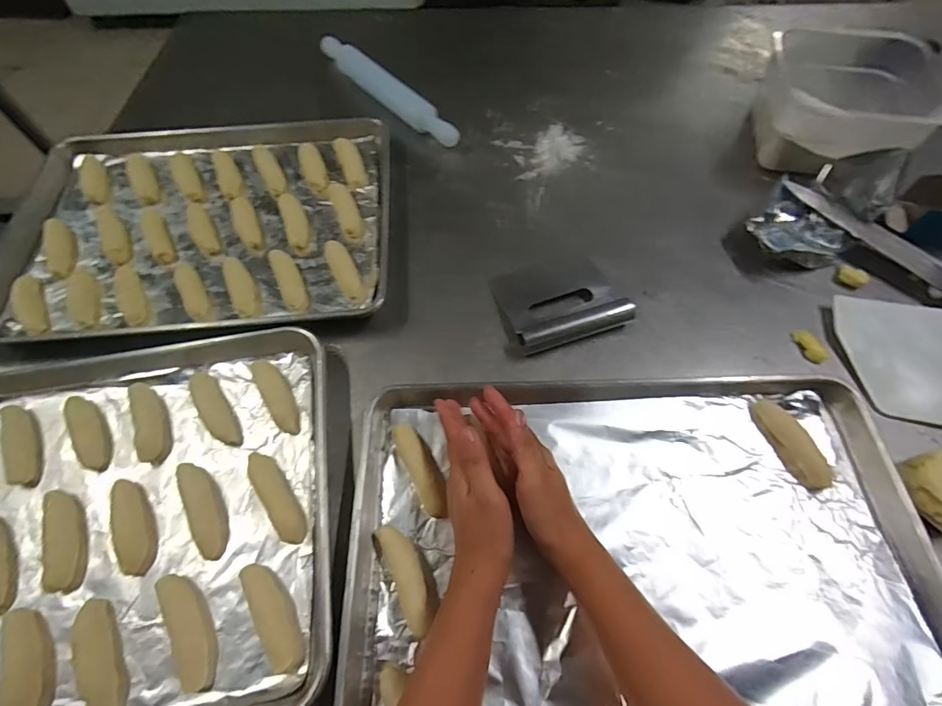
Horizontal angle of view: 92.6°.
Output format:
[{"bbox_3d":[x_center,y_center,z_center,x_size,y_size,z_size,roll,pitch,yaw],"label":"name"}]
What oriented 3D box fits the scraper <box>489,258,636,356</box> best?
[{"bbox_3d":[0.097,-0.063,0.491,0.123,0.028,0.115,-17,61,-8],"label":"scraper"}]

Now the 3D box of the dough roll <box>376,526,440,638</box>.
[{"bbox_3d":[-0.050,0.179,0.364,0.028,0.017,0.081,-24,63,-12],"label":"dough roll"}]

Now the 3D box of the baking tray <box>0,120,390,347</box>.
[{"bbox_3d":[-0.329,-0.172,0.562,0.446,0.027,0.330,-5,60,-1],"label":"baking tray"}]

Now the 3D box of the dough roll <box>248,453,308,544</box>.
[{"bbox_3d":[-0.172,0.125,0.398,0.022,0.011,0.089,-32,65,-16],"label":"dough roll"}]

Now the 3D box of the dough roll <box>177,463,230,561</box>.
[{"bbox_3d":[-0.235,0.135,0.398,0.025,0.014,0.090,-27,63,-13],"label":"dough roll"}]

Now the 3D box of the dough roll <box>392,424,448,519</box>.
[{"bbox_3d":[-0.044,0.104,0.405,0.025,0.016,0.088,-25,63,-12],"label":"dough roll"}]

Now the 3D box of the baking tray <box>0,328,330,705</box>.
[{"bbox_3d":[-0.351,0.151,0.395,0.463,0.033,0.344,-9,61,-4],"label":"baking tray"}]

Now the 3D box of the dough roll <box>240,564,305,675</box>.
[{"bbox_3d":[-0.155,0.205,0.355,0.023,0.020,0.084,-30,64,-15],"label":"dough roll"}]

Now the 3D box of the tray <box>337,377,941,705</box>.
[{"bbox_3d":[0.131,0.174,0.357,0.447,0.026,0.334,-2,60,0],"label":"tray"}]

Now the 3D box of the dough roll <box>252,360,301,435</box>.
[{"bbox_3d":[-0.192,0.040,0.445,0.023,0.012,0.087,-29,64,-14],"label":"dough roll"}]

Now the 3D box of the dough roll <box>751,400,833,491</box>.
[{"bbox_3d":[0.292,0.081,0.410,0.028,0.015,0.085,-17,61,-8],"label":"dough roll"}]

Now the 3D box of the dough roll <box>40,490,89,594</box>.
[{"bbox_3d":[-0.351,0.159,0.388,0.027,0.014,0.086,-24,63,-11],"label":"dough roll"}]

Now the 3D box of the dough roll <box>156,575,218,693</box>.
[{"bbox_3d":[-0.220,0.214,0.351,0.027,0.022,0.087,-27,63,-13],"label":"dough roll"}]

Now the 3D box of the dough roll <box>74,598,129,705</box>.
[{"bbox_3d":[-0.287,0.236,0.347,0.029,0.016,0.085,-26,63,-13],"label":"dough roll"}]

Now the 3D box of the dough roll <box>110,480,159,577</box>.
[{"bbox_3d":[-0.296,0.150,0.394,0.028,0.012,0.084,-29,64,-14],"label":"dough roll"}]

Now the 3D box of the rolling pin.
[{"bbox_3d":[-0.130,-0.389,0.676,0.038,0.044,0.300,-39,66,-18],"label":"rolling pin"}]

